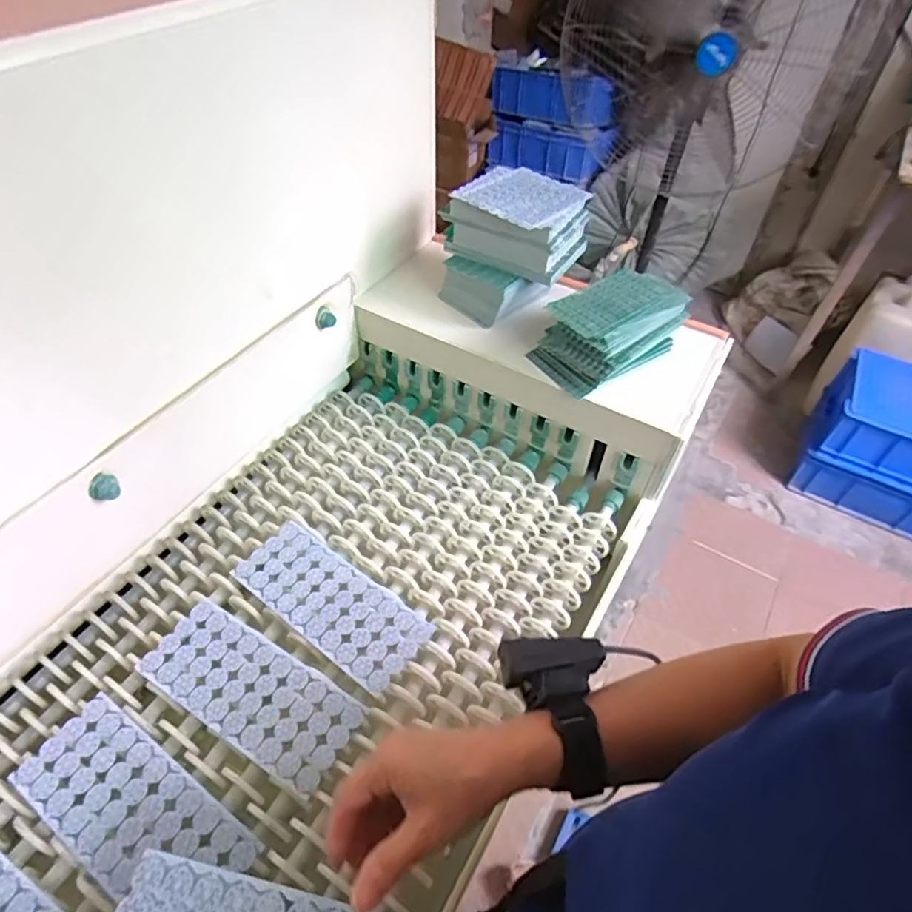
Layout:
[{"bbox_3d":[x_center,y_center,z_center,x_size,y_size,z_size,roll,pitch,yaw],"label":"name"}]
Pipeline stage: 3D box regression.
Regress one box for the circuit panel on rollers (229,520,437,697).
[{"bbox_3d":[-0.122,0.138,0.570,0.195,0.009,0.081,31,54,24],"label":"circuit panel on rollers"}]

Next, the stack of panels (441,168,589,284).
[{"bbox_3d":[0.073,-0.265,0.680,0.132,0.072,0.113,32,55,24],"label":"stack of panels"}]

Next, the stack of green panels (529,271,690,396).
[{"bbox_3d":[0.172,-0.140,0.653,0.149,0.081,0.103,-29,55,-24],"label":"stack of green panels"}]

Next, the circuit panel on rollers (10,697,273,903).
[{"bbox_3d":[-0.245,0.267,0.449,0.190,0.004,0.081,27,53,21],"label":"circuit panel on rollers"}]

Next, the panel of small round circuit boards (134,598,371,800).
[{"bbox_3d":[-0.177,0.202,0.513,0.191,0.010,0.081,25,52,19],"label":"panel of small round circuit boards"}]

